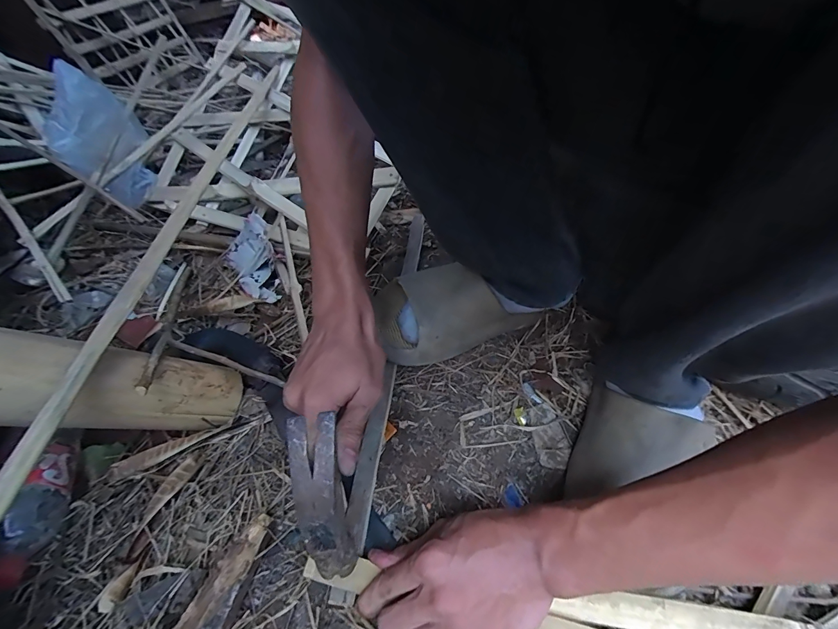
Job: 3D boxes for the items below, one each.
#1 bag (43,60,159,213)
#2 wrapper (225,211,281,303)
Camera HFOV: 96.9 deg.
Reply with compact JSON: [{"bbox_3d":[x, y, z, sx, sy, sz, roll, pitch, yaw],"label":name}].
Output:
[{"bbox_3d":[-0.531,-0.292,0.626,0.063,0.219,0.186,-9,48,-6],"label":"bag"},{"bbox_3d":[-0.250,-0.085,0.571,0.076,0.074,0.113,-25,51,-19],"label":"wrapper"}]

